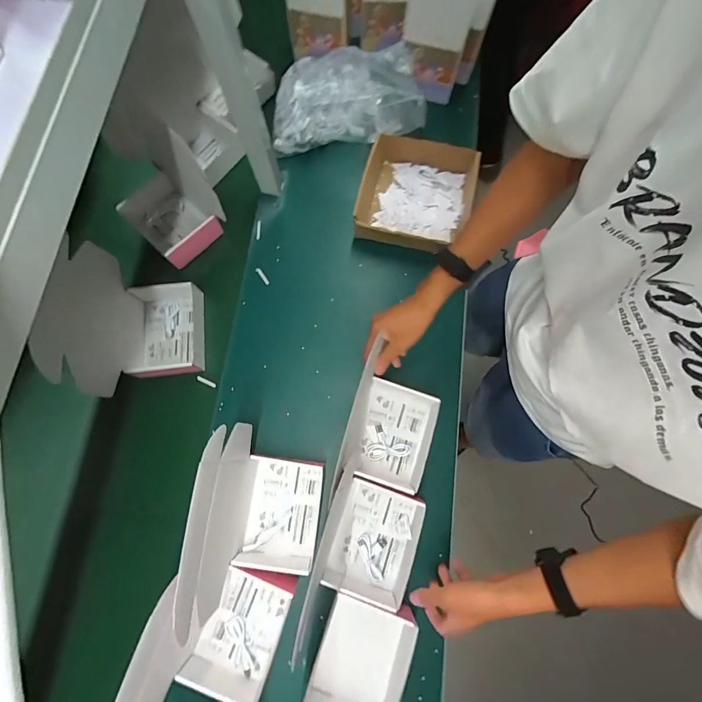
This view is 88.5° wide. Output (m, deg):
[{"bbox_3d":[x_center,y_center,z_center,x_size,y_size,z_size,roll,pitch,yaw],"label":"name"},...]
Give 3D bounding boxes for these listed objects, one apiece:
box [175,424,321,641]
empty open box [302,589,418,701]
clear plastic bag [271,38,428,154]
[{"bbox_3d":[-0.123,0.237,0.525,0.138,0.211,0.219,6,76,2],"label":"box"},{"bbox_3d":[0.012,0.475,0.546,0.124,0.066,0.159,19,77,5],"label":"empty open box"},{"bbox_3d":[-0.021,-0.544,0.757,0.313,0.160,0.182,-9,76,-2],"label":"clear plastic bag"}]

